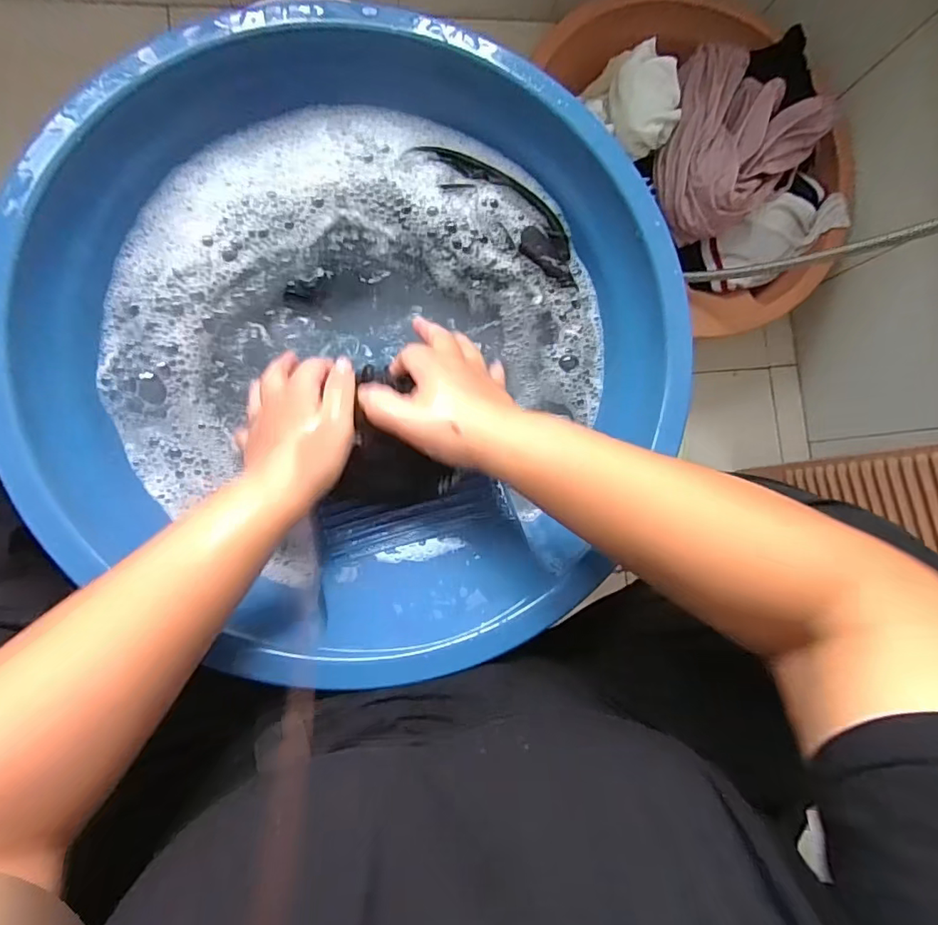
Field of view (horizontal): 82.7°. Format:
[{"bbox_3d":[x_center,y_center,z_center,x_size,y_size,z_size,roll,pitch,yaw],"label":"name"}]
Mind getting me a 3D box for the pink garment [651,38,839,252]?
[{"bbox_3d":[0.340,-0.428,0.704,0.207,0.089,0.262,41,83,-5],"label":"pink garment"}]

